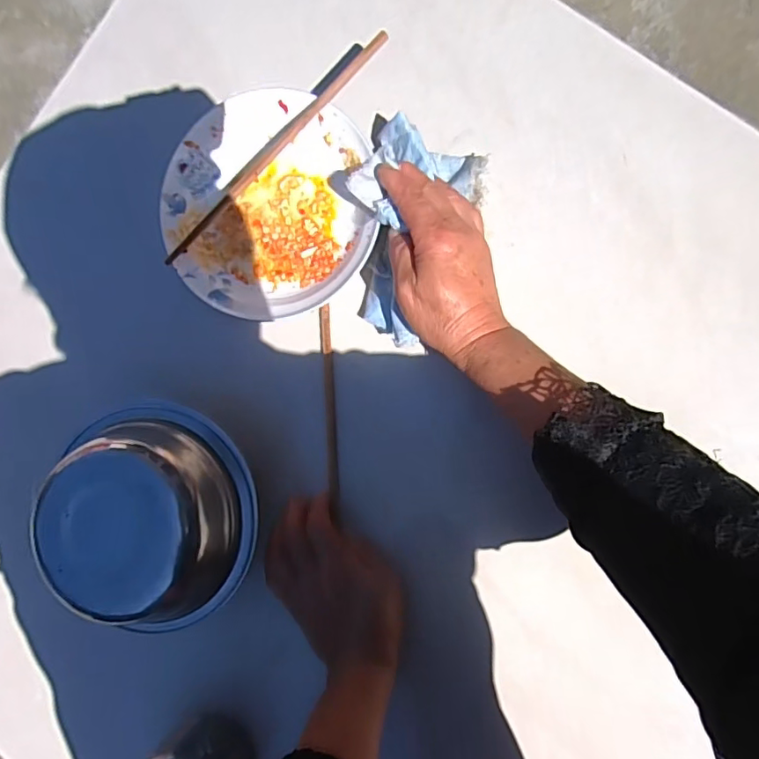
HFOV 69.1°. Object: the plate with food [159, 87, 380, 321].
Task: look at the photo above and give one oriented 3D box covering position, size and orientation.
[{"bbox_3d":[-0.087,-0.135,0.441,0.165,0.035,0.169,0,90,9],"label":"plate with food"}]

